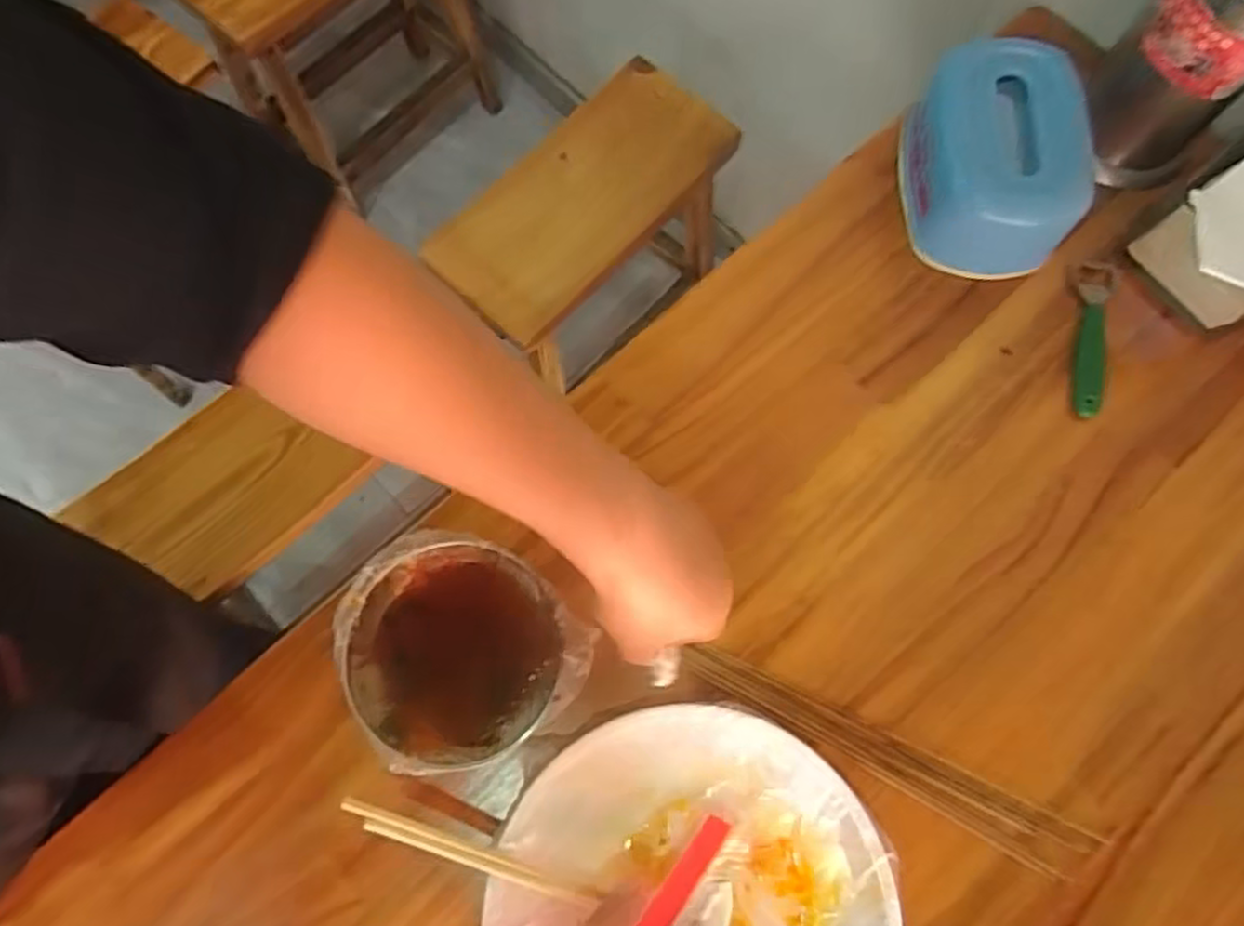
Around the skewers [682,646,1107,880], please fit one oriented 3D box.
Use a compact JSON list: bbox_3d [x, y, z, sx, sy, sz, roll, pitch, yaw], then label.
[{"bbox_3d":[0.176,0.200,0.513,0.283,0.005,0.035,26,76,8],"label":"skewers"}]

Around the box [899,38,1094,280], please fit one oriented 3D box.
[{"bbox_3d":[0.283,-0.238,0.588,0.104,0.099,0.157,-6,74,-2],"label":"box"}]

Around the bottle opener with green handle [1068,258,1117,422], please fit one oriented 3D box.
[{"bbox_3d":[0.372,-0.101,0.589,0.030,0.011,0.134,10,75,3],"label":"bottle opener with green handle"}]

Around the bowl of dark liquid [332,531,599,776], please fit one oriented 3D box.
[{"bbox_3d":[-0.107,0.125,0.498,0.140,0.070,0.143,0,74,0],"label":"bowl of dark liquid"}]

